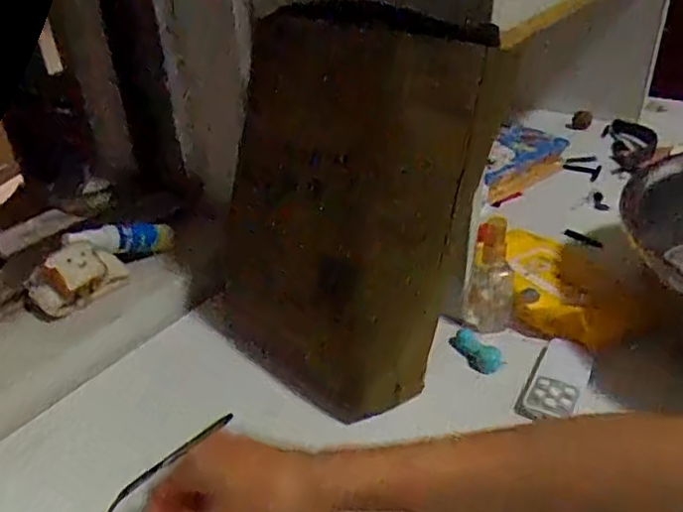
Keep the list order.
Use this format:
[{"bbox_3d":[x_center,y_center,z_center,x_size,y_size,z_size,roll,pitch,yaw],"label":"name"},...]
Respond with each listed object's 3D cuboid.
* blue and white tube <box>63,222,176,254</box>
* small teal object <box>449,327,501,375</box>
[{"bbox_3d":[-0.238,-0.020,0.670,0.116,0.028,0.022,-1,23,-40],"label":"blue and white tube"},{"bbox_3d":[0.129,0.091,0.593,0.023,0.023,0.056,-28,38,-30],"label":"small teal object"}]

